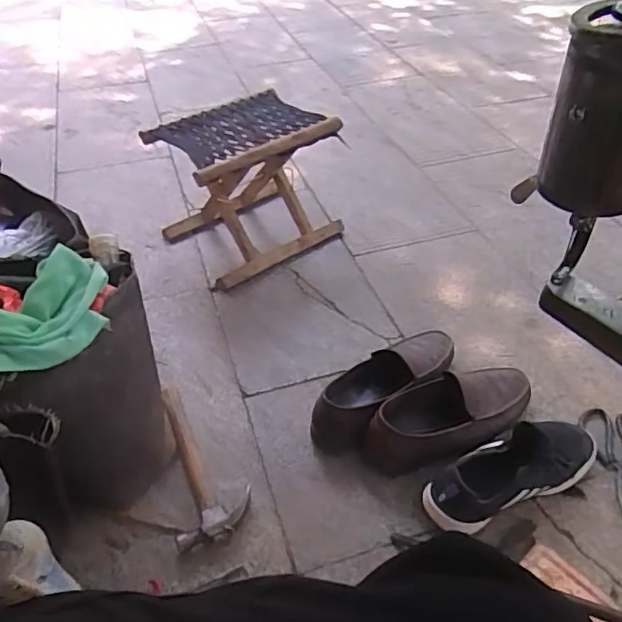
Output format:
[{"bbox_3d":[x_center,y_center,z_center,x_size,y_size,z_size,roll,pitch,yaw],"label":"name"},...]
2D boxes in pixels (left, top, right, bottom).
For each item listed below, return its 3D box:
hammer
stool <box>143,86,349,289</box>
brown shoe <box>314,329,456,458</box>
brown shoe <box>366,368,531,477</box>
[{"bbox_3d":[-0.149,0.212,0.826,0.097,0.035,0.262,-11,43,-10],"label":"hammer"},{"bbox_3d":[-0.127,-0.262,1.209,0.324,0.257,0.274,-28,47,-26],"label":"stool"},{"bbox_3d":[0.115,0.112,0.883,0.281,0.079,0.104,-35,52,-31],"label":"brown shoe"},{"bbox_3d":[0.203,0.150,0.826,0.272,0.083,0.113,-15,43,-14],"label":"brown shoe"}]

